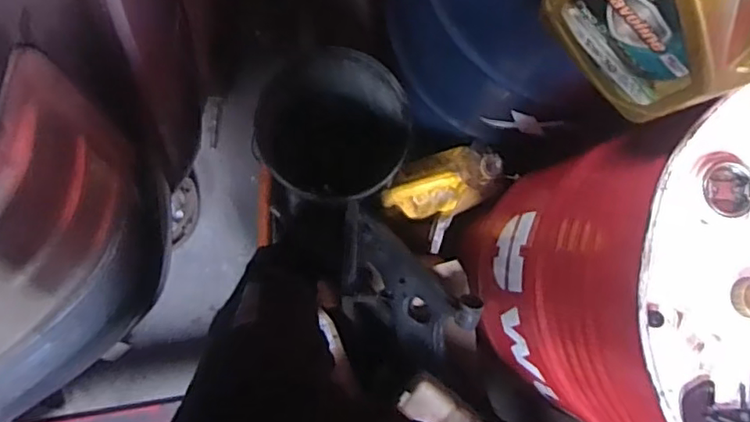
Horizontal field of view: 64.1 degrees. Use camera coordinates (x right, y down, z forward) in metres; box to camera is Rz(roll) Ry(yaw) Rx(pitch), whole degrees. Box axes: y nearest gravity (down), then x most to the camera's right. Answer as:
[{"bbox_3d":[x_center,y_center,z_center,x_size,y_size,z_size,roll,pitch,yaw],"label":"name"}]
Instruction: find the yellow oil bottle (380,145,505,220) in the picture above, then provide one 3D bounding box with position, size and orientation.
[{"bbox_3d":[0.142,-0.056,1.290,0.263,0.061,0.133,-20,87,12],"label":"yellow oil bottle"}]

